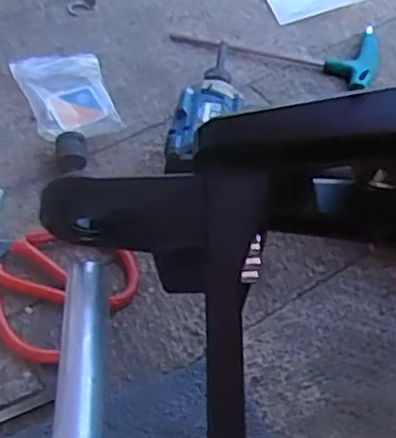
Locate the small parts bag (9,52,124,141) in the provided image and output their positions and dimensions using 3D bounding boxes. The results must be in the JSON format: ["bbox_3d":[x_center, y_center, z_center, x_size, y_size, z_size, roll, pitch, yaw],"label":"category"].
[{"bbox_3d":[-0.115,-0.110,0.620,0.072,0.015,0.099,-18,57,-18],"label":"small parts bag"}]

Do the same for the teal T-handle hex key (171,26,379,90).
[{"bbox_3d":[0.079,-0.176,0.689,0.195,0.012,0.094,14,53,5],"label":"teal T-handle hex key"}]

